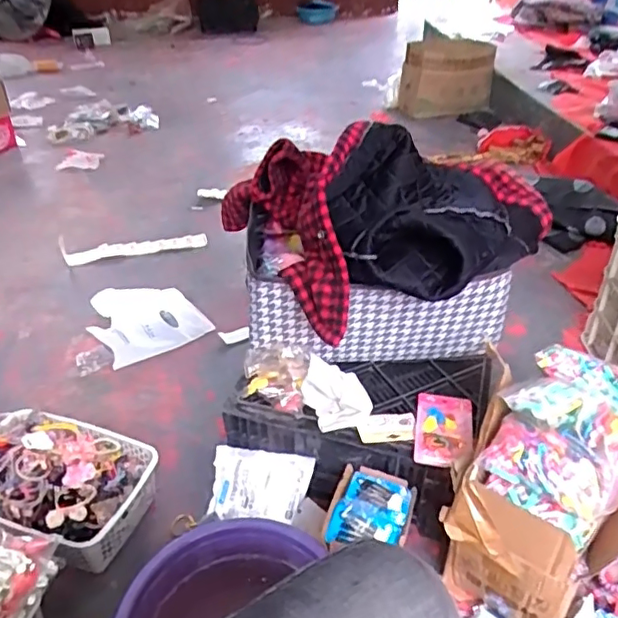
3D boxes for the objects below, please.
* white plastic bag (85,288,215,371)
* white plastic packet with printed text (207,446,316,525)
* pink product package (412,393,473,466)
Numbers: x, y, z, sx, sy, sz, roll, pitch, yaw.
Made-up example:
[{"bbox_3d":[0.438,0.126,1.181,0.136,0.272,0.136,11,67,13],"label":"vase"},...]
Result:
[{"bbox_3d":[-0.391,0.012,1.337,0.230,0.055,0.280,-21,47,-34],"label":"white plastic bag"},{"bbox_3d":[-0.076,0.272,0.890,0.149,0.028,0.101,4,77,15],"label":"white plastic packet with printed text"},{"bbox_3d":[0.193,0.170,0.833,0.080,0.015,0.132,6,37,9],"label":"pink product package"}]

